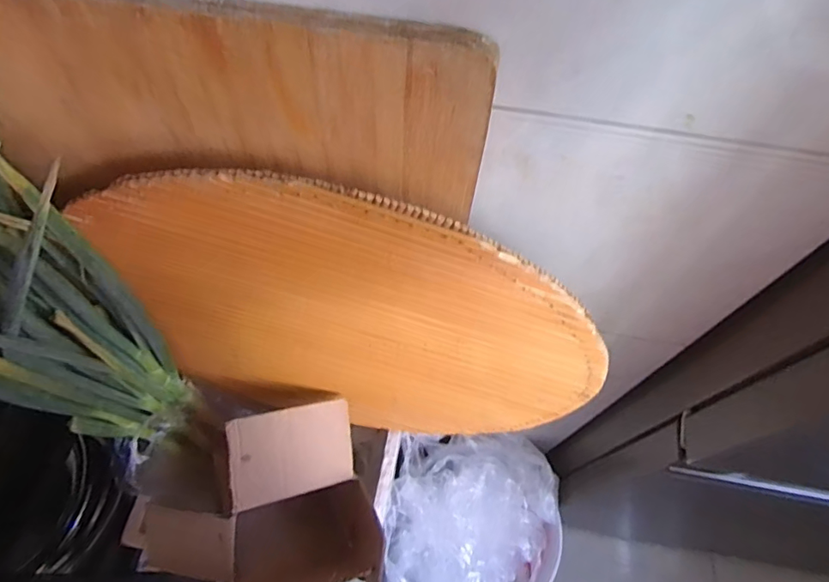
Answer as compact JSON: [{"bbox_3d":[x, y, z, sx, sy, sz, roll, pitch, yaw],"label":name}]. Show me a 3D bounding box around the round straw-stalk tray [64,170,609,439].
[{"bbox_3d":[-0.063,0.058,0.571,0.490,0.499,0.043,8,63,4],"label":"round straw-stalk tray"}]

